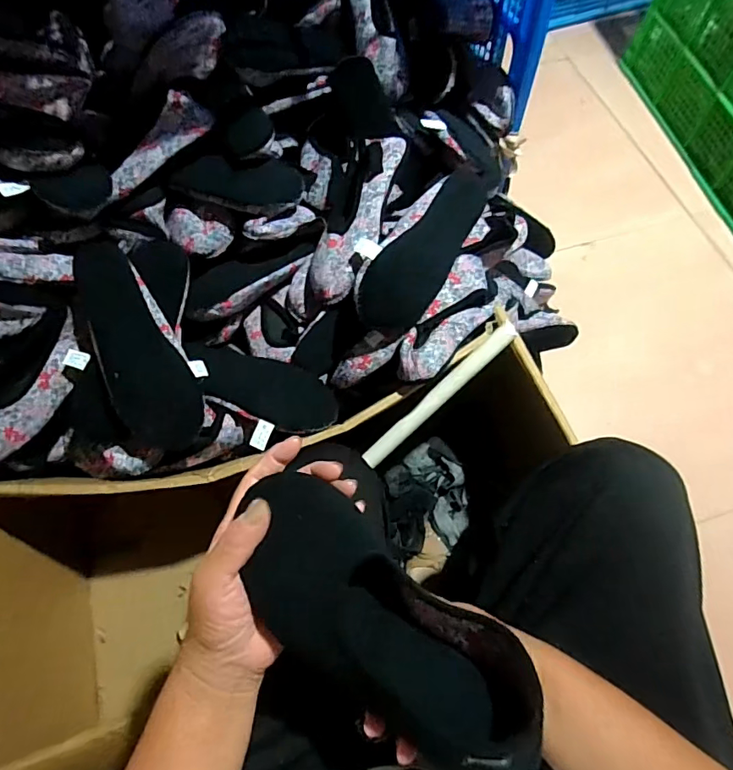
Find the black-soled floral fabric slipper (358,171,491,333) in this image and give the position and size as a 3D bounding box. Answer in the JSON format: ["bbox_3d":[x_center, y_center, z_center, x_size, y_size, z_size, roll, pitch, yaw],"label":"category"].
[{"bbox_3d":[0.074,-0.178,0.653,0.097,0.037,0.257,42,77,-27],"label":"black-soled floral fabric slipper"}]

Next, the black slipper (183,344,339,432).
[{"bbox_3d":[-0.163,0.004,0.790,0.241,0.037,0.090,22,65,-15],"label":"black slipper"}]

